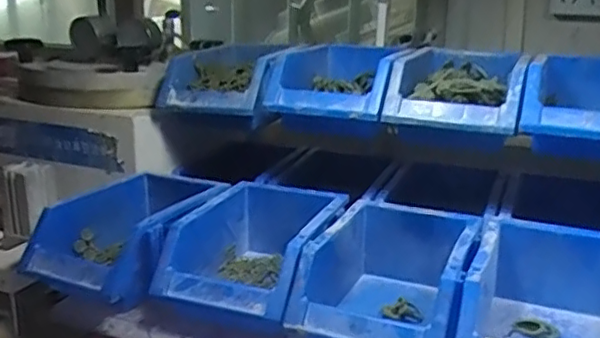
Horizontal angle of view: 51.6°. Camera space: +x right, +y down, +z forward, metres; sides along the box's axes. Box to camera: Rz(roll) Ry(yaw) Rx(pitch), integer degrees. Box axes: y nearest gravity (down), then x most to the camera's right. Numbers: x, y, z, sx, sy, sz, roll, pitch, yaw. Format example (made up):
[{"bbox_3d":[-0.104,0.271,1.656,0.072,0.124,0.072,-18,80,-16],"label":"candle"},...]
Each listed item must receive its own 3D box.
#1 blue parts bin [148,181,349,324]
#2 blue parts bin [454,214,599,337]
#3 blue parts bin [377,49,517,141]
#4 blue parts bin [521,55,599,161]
[{"bbox_3d":[-0.035,0.074,0.587,0.124,0.075,0.193,7,17,19],"label":"blue parts bin"},{"bbox_3d":[0.194,0.110,0.481,0.120,0.078,0.175,8,17,22],"label":"blue parts bin"},{"bbox_3d":[0.157,-0.084,0.641,0.124,0.062,0.194,6,16,16],"label":"blue parts bin"},{"bbox_3d":[0.282,-0.061,0.589,0.124,0.072,0.175,8,17,22],"label":"blue parts bin"}]

